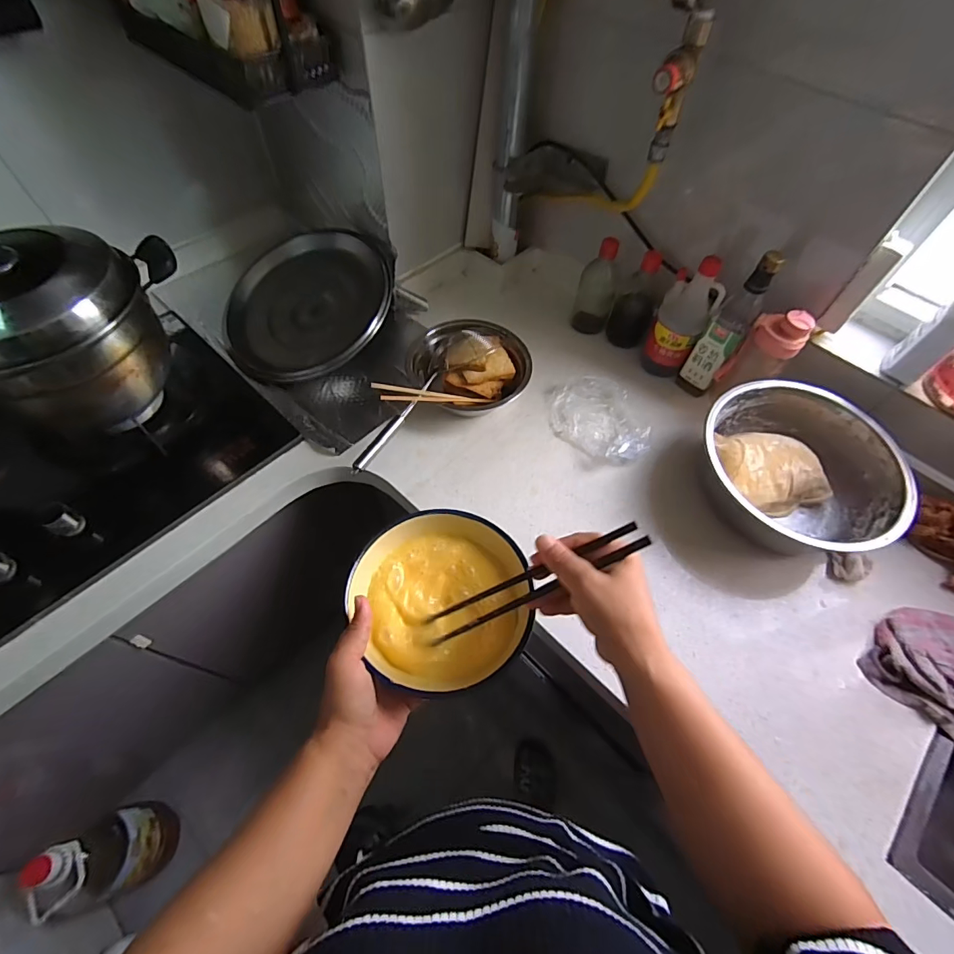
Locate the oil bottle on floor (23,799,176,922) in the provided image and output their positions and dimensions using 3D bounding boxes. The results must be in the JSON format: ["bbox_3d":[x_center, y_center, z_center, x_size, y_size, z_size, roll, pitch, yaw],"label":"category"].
[{"bbox_3d":[-0.793,0.822,1.017,0.131,0.347,0.158,-20,61,-13],"label":"oil bottle on floor"}]

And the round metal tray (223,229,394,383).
[{"bbox_3d":[-0.326,-0.333,0.892,0.341,0.053,0.289,-28,79,4],"label":"round metal tray"}]

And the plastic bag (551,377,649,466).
[{"bbox_3d":[0.221,-0.110,0.828,0.198,0.035,0.156,34,63,17],"label":"plastic bag"}]

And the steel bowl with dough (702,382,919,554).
[{"bbox_3d":[0.495,-0.009,0.743,0.297,0.114,0.281,1,59,-1],"label":"steel bowl with dough"}]

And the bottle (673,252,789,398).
[{"bbox_3d":[0.429,-0.251,0.789,0.062,0.264,0.062,38,65,19],"label":"bottle"}]

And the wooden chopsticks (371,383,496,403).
[{"bbox_3d":[-0.069,-0.132,0.772,0.220,0.022,0.023,-1,55,-35],"label":"wooden chopsticks"}]

